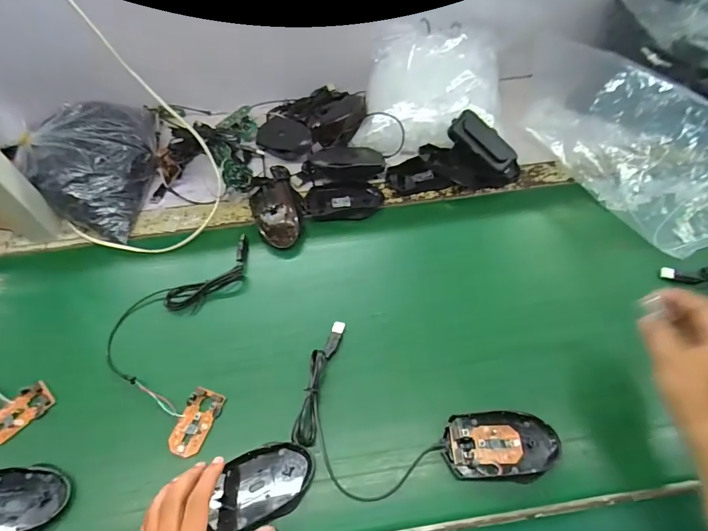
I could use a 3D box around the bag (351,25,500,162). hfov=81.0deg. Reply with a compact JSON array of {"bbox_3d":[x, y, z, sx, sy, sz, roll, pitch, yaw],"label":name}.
[{"bbox_3d":[0.129,-0.283,0.674,0.223,0.089,0.236,11,58,10],"label":"bag"}]

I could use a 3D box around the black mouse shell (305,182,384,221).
[{"bbox_3d":[-0.014,-0.096,0.626,0.112,0.025,0.062,0,57,4],"label":"black mouse shell"}]

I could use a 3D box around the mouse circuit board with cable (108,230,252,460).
[{"bbox_3d":[-0.220,0.084,0.502,0.148,0.025,0.267,-2,57,2],"label":"mouse circuit board with cable"}]

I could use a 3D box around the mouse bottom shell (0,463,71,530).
[{"bbox_3d":[-0.342,0.235,0.408,0.109,0.016,0.063,-4,57,1],"label":"mouse bottom shell"}]

